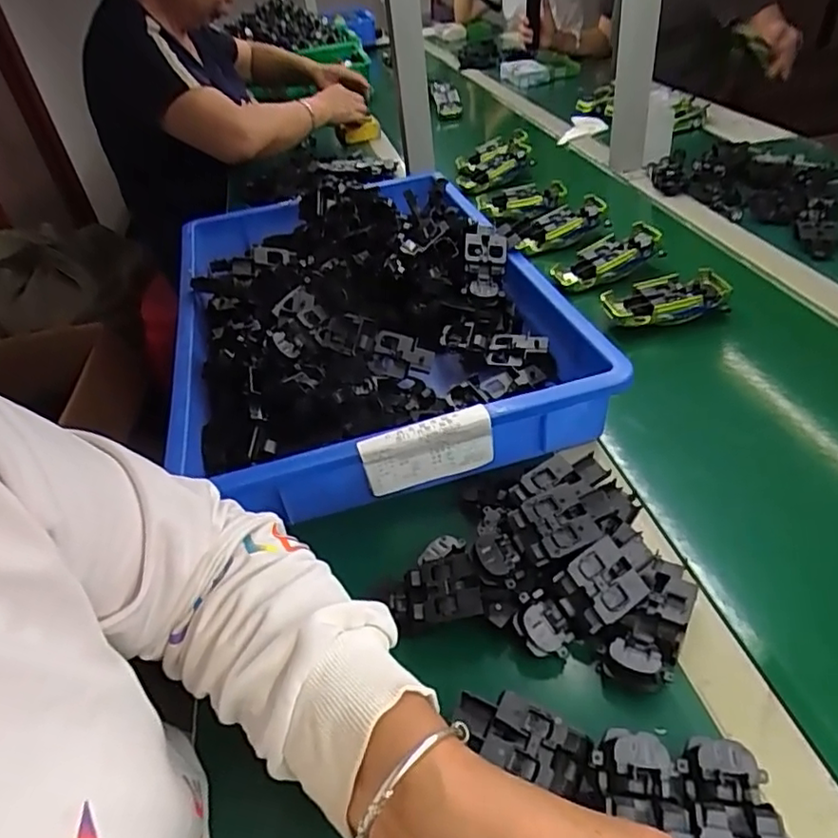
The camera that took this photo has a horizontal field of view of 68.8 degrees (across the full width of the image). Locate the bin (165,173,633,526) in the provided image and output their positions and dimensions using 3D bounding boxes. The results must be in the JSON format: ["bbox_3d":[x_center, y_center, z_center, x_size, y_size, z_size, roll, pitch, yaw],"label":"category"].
[{"bbox_3d":[-0.067,-0.136,0.643,0.362,0.094,0.519,-15,41,-7],"label":"bin"}]

